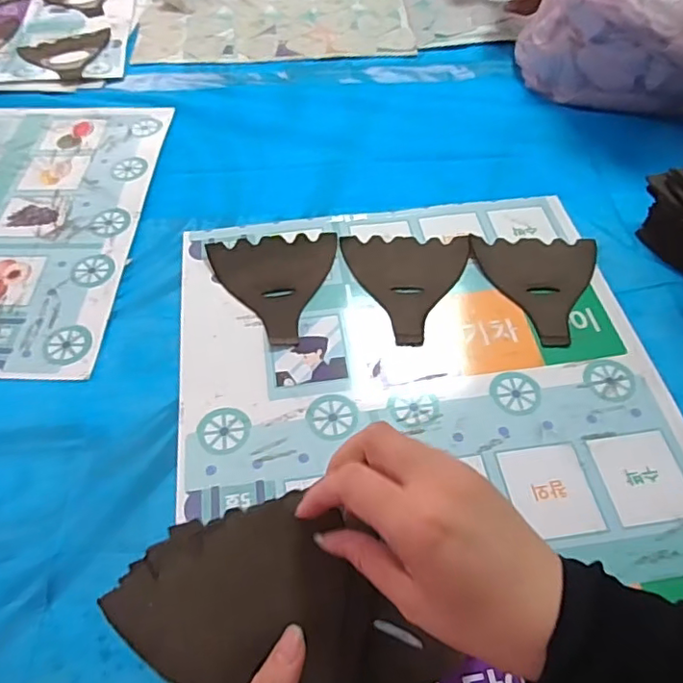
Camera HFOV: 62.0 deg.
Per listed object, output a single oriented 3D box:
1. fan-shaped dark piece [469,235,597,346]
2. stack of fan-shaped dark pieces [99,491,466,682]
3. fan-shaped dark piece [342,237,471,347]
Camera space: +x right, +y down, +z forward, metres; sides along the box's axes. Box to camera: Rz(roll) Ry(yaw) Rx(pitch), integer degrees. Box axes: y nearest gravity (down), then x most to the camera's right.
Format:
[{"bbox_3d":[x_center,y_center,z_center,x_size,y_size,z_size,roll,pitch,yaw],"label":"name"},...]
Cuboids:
[{"bbox_3d":[0.183,-0.050,0.519,0.115,0.004,0.122,1,54,0],"label":"fan-shaped dark piece"},{"bbox_3d":[-0.028,0.144,0.283,0.145,0.013,0.104,46,58,7],"label":"stack of fan-shaped dark pieces"},{"bbox_3d":[0.062,-0.051,0.521,0.116,0.005,0.125,-2,55,0],"label":"fan-shaped dark piece"}]

